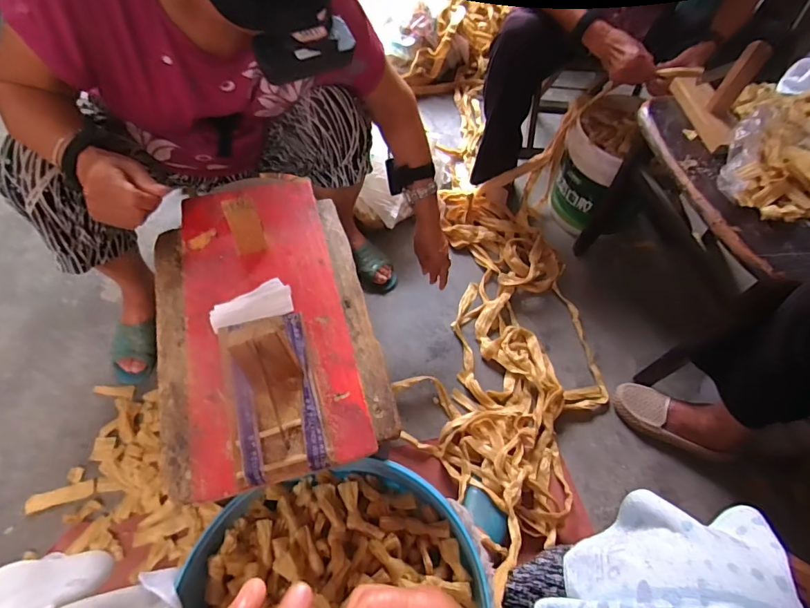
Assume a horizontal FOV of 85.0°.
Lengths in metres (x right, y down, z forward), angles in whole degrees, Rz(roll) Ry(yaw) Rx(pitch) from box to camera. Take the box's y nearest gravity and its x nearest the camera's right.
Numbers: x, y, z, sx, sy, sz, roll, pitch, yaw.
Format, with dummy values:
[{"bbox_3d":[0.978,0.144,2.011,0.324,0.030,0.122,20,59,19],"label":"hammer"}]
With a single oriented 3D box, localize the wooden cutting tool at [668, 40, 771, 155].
[{"bbox_3d":[0.513,-0.352,0.711,0.046,0.122,0.185,-2,60,-9],"label":"wooden cutting tool"}]

